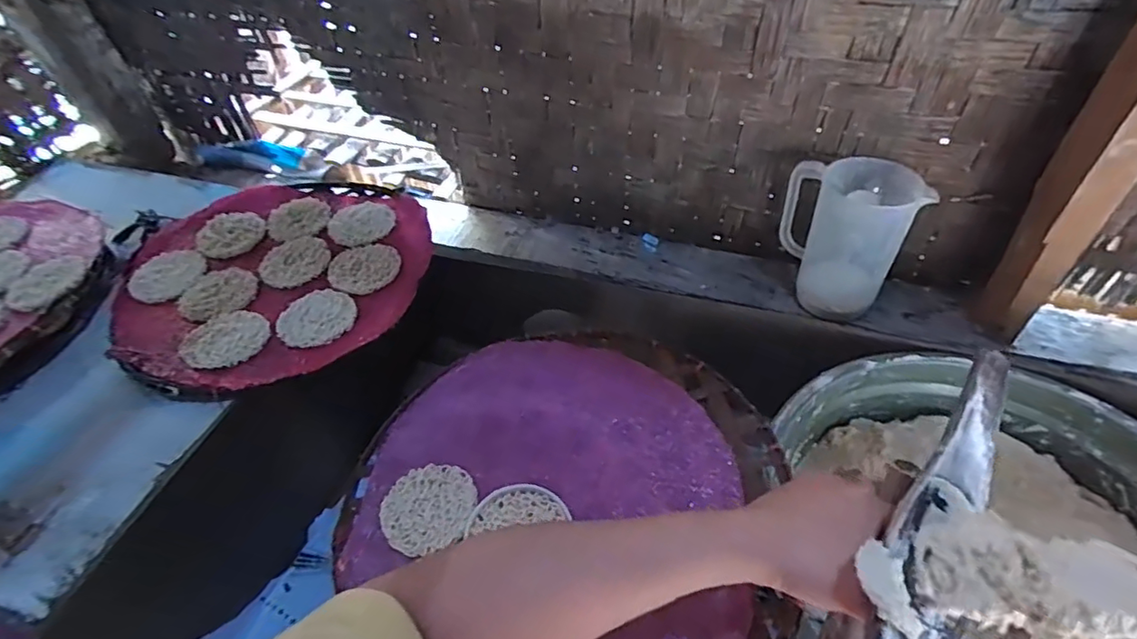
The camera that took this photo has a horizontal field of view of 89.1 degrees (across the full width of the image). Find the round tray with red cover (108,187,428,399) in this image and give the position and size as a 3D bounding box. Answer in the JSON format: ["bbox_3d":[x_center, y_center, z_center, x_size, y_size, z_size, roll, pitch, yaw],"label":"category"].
[{"bbox_3d":[-0.347,-0.064,0.681,0.366,0.028,0.334,-2,47,2],"label":"round tray with red cover"}]

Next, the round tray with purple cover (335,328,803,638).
[{"bbox_3d":[0.004,0.151,0.499,0.352,0.022,0.378,-2,47,2],"label":"round tray with purple cover"}]

